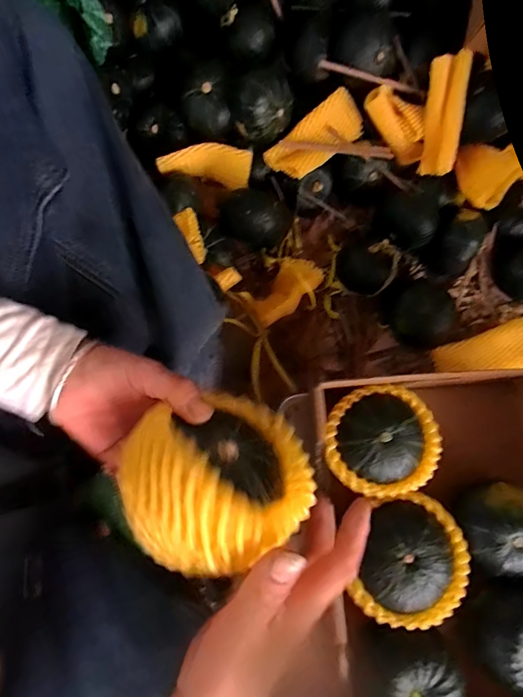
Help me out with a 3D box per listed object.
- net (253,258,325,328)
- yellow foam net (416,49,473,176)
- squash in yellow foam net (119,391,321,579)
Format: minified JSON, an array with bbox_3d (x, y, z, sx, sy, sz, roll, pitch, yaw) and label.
[{"bbox_3d":[0.035,-0.078,0.554,0.060,0.039,0.135,32,57,7],"label":"net"},{"bbox_3d":[0.239,-0.308,0.525,0.049,0.030,0.141,1,112,1],"label":"yellow foam net"},{"bbox_3d":[-0.033,0.083,0.264,0.121,0.105,0.077,32,106,4],"label":"squash in yellow foam net"}]

